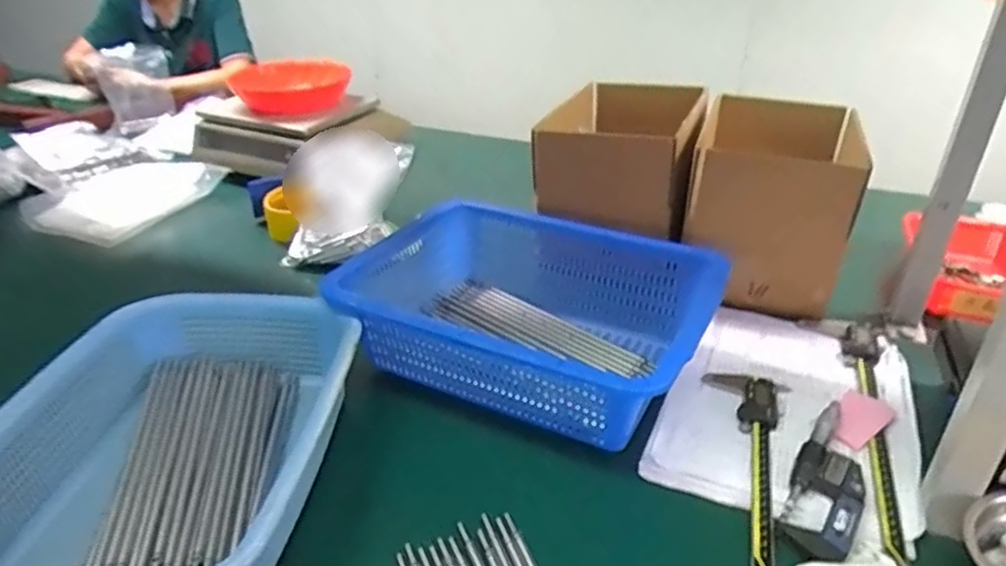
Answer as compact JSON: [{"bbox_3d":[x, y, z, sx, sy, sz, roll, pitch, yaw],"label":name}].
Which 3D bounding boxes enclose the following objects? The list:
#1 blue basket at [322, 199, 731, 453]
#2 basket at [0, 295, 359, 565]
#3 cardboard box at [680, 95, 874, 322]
[{"bbox_3d":[0.033,0.036,0.694,0.342,0.119,0.257,11,32,21],"label":"blue basket"},{"bbox_3d":[-0.241,0.121,0.518,0.238,0.090,0.324,3,30,4],"label":"basket"},{"bbox_3d":[0.344,-0.106,0.860,0.175,0.185,0.249,10,31,20],"label":"cardboard box"}]

